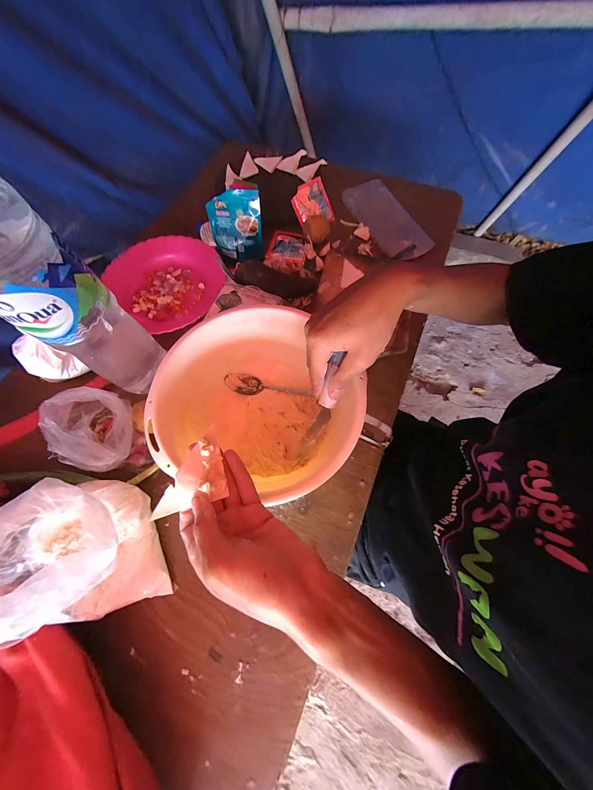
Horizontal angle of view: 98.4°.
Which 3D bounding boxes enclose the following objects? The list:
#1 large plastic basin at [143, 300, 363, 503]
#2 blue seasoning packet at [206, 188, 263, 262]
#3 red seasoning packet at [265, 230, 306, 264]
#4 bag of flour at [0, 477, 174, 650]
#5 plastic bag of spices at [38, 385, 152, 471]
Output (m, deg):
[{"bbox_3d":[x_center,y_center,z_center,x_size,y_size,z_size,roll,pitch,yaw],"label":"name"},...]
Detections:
[{"bbox_3d":[-0.041,0.007,0.345,0.231,0.101,0.222,15,70,7],"label":"large plastic basin"},{"bbox_3d":[-0.106,-0.295,0.448,0.090,0.105,0.014,8,48,2],"label":"blue seasoning packet"},{"bbox_3d":[-0.016,-0.300,0.513,0.077,0.013,0.074,11,69,5],"label":"red seasoning packet"},{"bbox_3d":[-0.227,0.161,0.262,0.116,0.144,0.141,-18,69,-6],"label":"bag of flour"},{"bbox_3d":[-0.256,0.045,0.331,0.083,0.075,0.107,-12,69,-4],"label":"plastic bag of spices"}]

